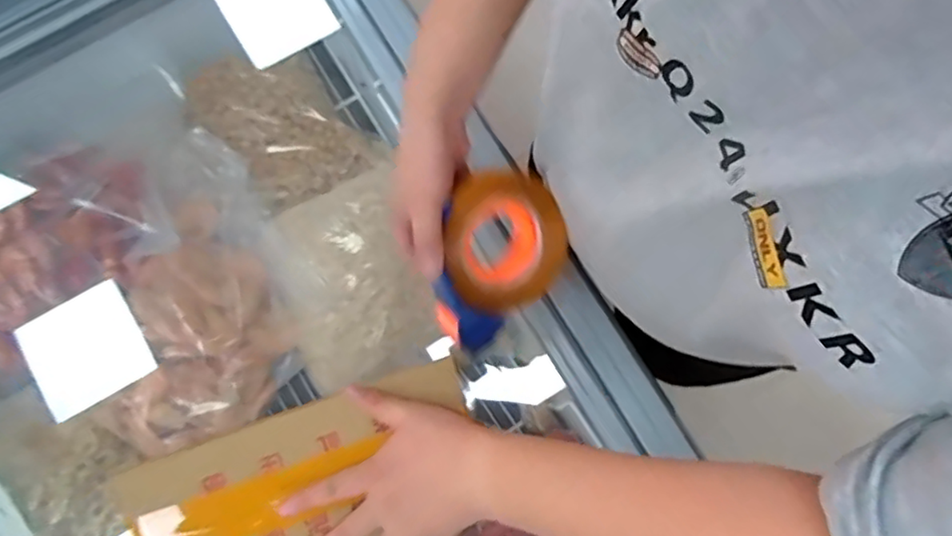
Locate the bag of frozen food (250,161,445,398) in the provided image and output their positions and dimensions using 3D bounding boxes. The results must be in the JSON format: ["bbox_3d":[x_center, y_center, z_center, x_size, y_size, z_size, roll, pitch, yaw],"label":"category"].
[{"bbox_3d":[-0.180,0.007,0.819,0.198,0.080,0.260,-22,81,-4],"label":"bag of frozen food"}]

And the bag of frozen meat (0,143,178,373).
[{"bbox_3d":[-0.569,-0.030,0.809,0.289,0.075,0.203,-35,82,-6],"label":"bag of frozen meat"}]

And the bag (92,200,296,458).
[{"bbox_3d":[-0.398,0.095,0.803,0.271,0.071,0.270,-37,82,-6],"label":"bag"}]

